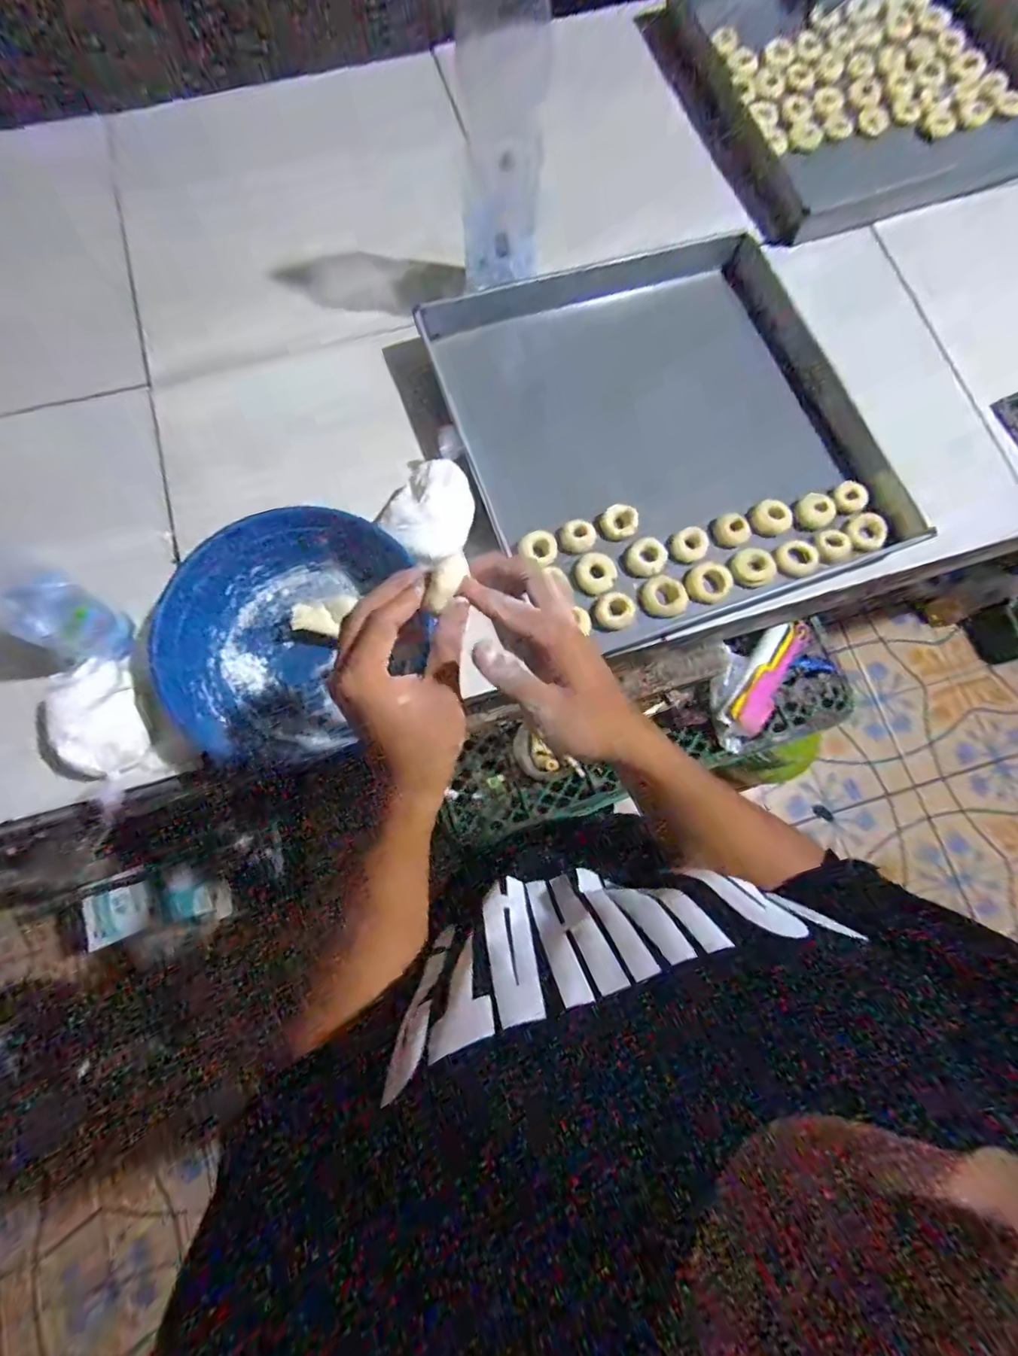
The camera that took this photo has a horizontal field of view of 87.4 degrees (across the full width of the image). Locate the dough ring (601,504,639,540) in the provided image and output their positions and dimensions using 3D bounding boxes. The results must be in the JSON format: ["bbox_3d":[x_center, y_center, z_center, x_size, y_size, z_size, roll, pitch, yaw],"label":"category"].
[{"bbox_3d":[0.127,-0.179,0.610,0.040,0.018,0.036,25,78,6],"label":"dough ring"}]

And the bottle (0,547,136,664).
[{"bbox_3d":[-0.414,-0.069,0.445,0.061,0.213,0.066,31,79,7],"label":"bottle"}]

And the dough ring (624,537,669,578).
[{"bbox_3d":[0.156,-0.137,0.604,0.044,0.019,0.044,0,77,0],"label":"dough ring"}]

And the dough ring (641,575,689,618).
[{"bbox_3d":[0.172,-0.091,0.592,0.048,0.008,0.047,0,77,0],"label":"dough ring"}]

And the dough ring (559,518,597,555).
[{"bbox_3d":[0.078,-0.159,0.602,0.039,0.019,0.036,0,77,0],"label":"dough ring"}]

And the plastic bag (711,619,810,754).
[{"bbox_3d":[0.340,-0.006,0.722,0.089,0.049,0.205,28,79,7],"label":"plastic bag"}]

